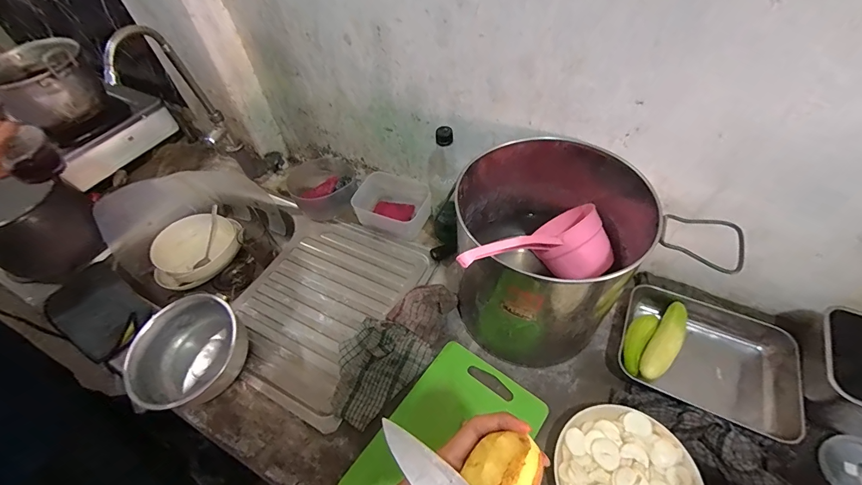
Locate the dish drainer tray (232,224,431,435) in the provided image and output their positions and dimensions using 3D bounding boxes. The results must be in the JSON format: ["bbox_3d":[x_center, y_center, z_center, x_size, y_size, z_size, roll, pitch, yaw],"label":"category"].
[{"bbox_3d":[-0.217,0.121,0.754,0.313,0.032,0.383,21,57,19],"label":"dish drainer tray"}]

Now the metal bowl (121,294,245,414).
[{"bbox_3d":[-0.412,0.201,0.641,0.184,0.093,0.176,-37,58,-22],"label":"metal bowl"}]

